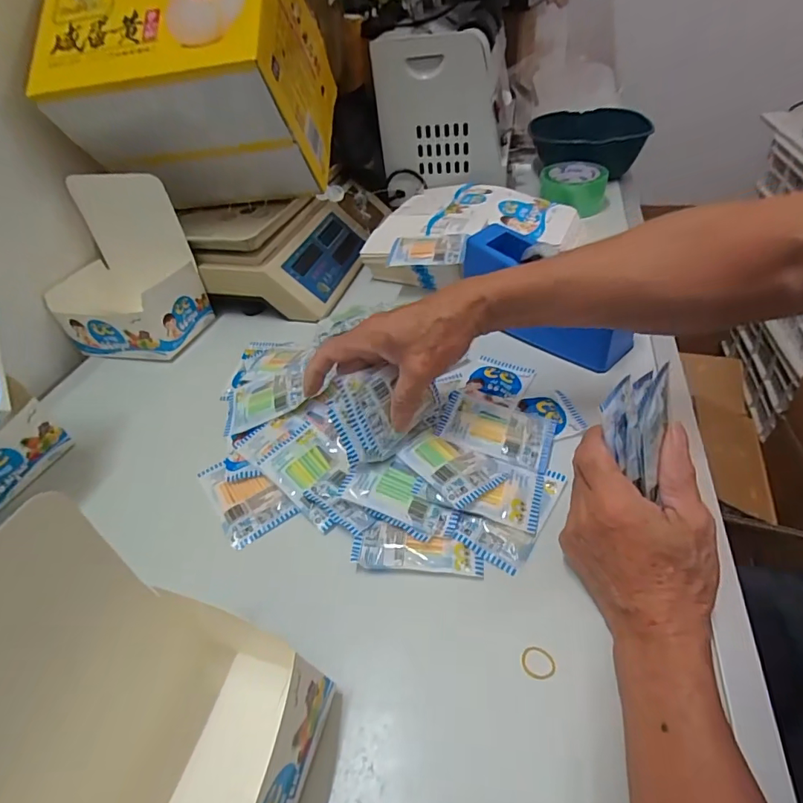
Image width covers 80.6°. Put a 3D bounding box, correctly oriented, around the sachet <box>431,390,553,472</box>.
[{"bbox_3d":[0.087,0.024,0.439,0.102,0.007,0.063,13,47,20],"label":"sachet"}]

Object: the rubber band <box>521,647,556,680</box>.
[{"bbox_3d":[0.090,0.170,0.310,0.021,0.004,0.020,2,44,10],"label":"rubber band"}]

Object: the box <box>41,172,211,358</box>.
[{"bbox_3d":[-0.359,-0.163,0.592,0.168,0.177,0.128,7,45,15],"label":"box"}]

